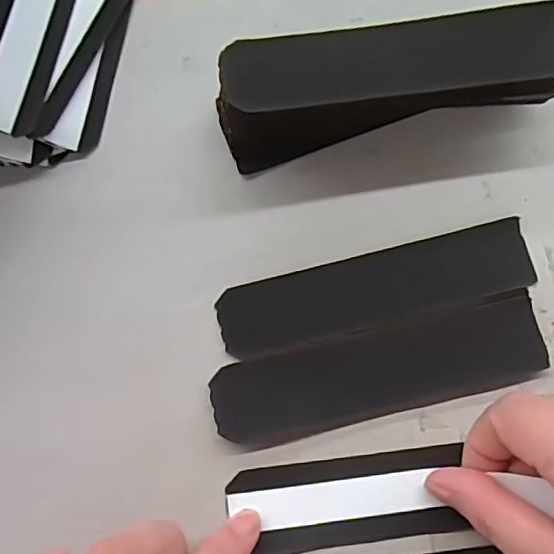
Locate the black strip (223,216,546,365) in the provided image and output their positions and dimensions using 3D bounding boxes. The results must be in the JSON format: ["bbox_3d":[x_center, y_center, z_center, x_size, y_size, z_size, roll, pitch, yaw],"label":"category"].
[{"bbox_3d":[0.045,0.006,0.260,0.139,0.004,0.034,-14,77,-5],"label":"black strip"}]

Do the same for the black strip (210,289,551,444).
[{"bbox_3d":[0.044,0.039,0.251,0.141,0.007,0.035,-14,77,-4],"label":"black strip"}]

